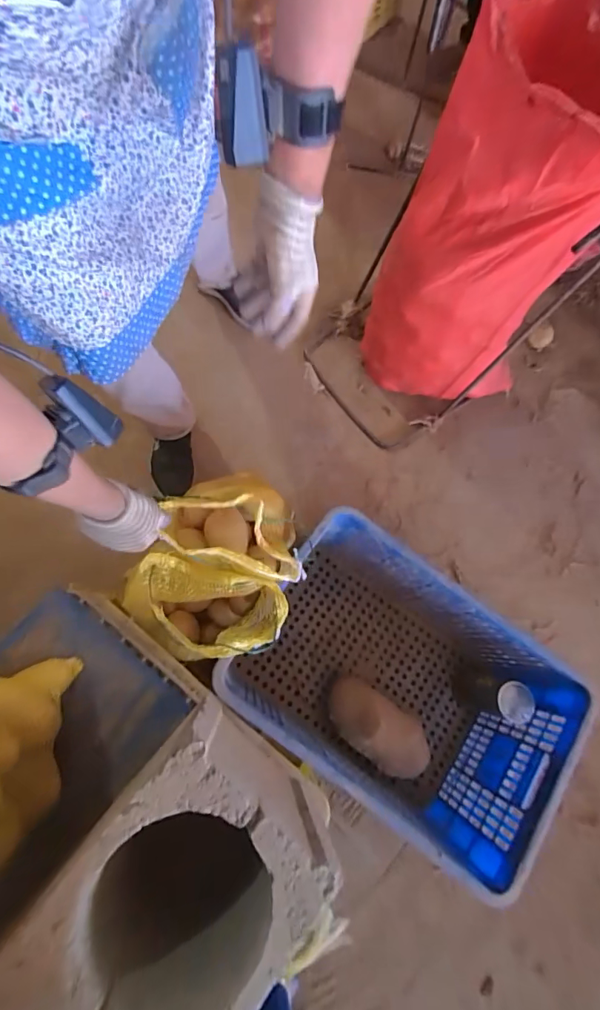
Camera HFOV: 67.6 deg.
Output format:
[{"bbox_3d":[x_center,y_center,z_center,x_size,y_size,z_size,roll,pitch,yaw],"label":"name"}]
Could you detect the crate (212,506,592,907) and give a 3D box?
[{"bbox_3d":[0.155,0.302,0.787,0.494,0.267,0.357,37,72,4],"label":"crate"}]

